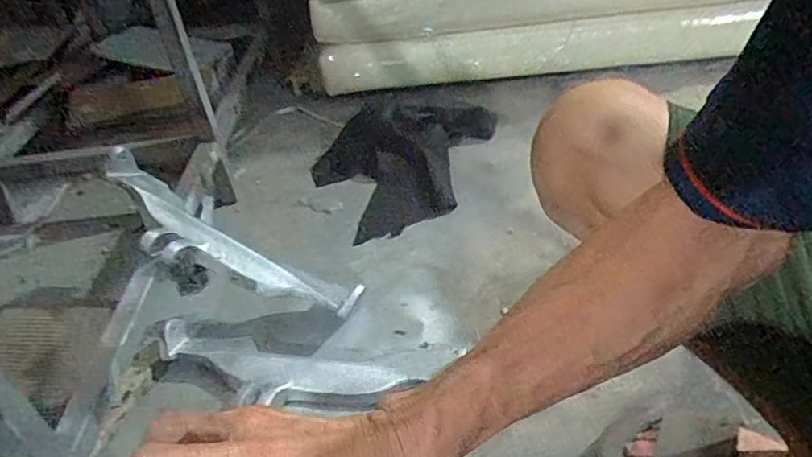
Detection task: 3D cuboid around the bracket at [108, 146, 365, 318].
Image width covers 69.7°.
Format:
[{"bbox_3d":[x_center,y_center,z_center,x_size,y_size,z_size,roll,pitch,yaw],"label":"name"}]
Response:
[{"bbox_3d":[-0.251,0.022,0.779,0.397,0.061,0.125,31,47,9],"label":"bracket"}]

